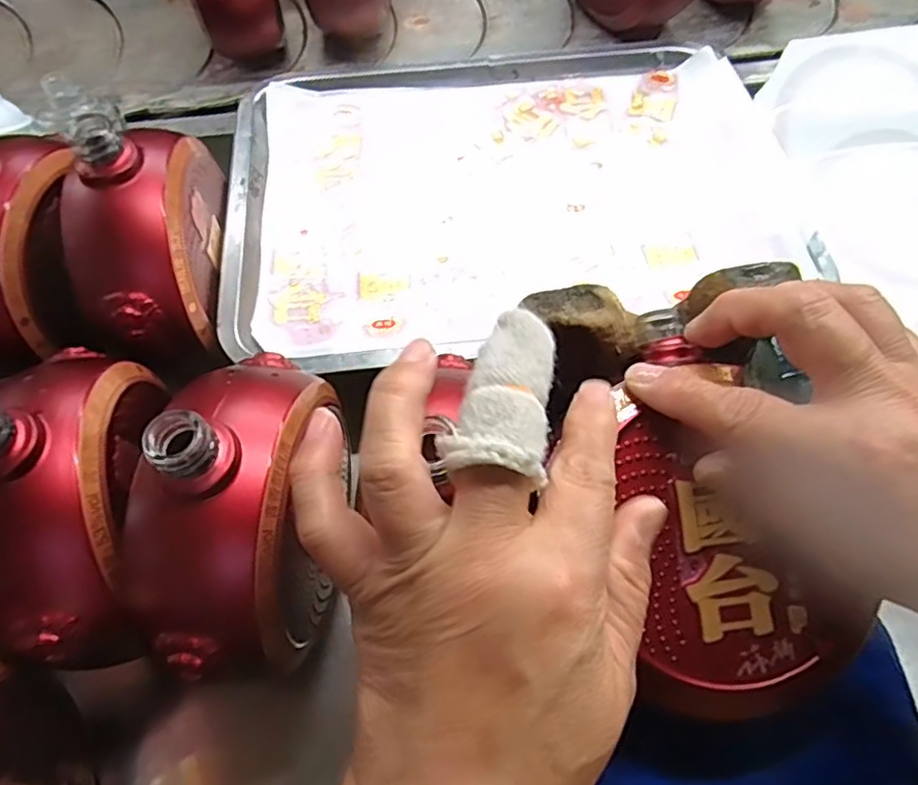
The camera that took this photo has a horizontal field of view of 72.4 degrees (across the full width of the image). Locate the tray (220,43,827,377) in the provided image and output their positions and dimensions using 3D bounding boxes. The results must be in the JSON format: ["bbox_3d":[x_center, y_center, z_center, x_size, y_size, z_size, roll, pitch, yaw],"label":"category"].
[{"bbox_3d":[0.036,-0.133,0.405,0.345,0.023,0.242,-6,62,-3],"label":"tray"}]

